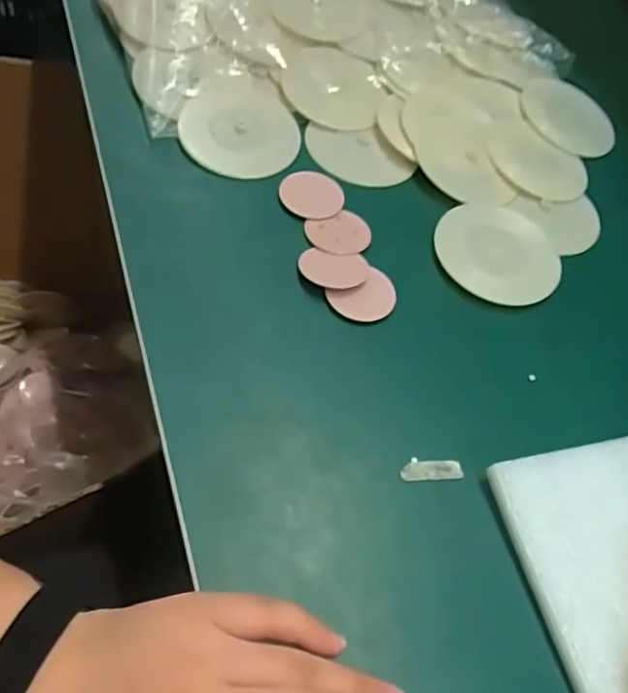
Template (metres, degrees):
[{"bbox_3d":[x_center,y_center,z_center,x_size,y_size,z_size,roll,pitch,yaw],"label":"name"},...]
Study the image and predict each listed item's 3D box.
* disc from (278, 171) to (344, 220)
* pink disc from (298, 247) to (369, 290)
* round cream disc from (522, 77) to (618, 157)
[{"bbox_3d":[-0.002,-0.102,0.423,0.043,0.005,0.040,2,58,-2],"label":"disc"},{"bbox_3d":[0.012,-0.049,0.392,0.043,0.006,0.036,8,58,2],"label":"pink disc"},{"bbox_3d":[0.211,-0.191,0.522,0.085,0.004,0.083,8,61,-14],"label":"round cream disc"}]

